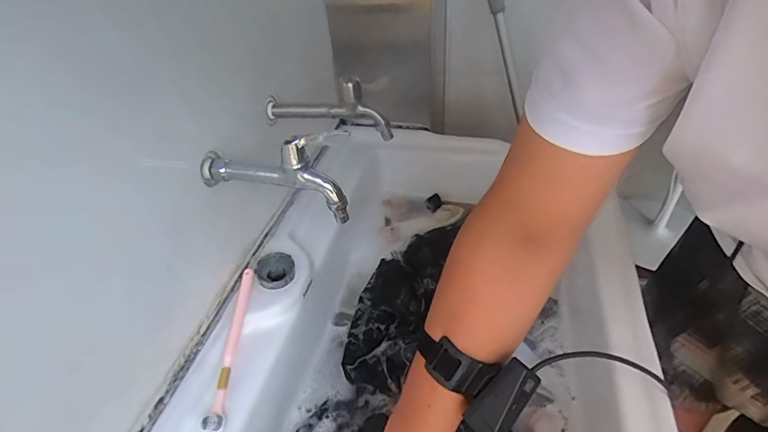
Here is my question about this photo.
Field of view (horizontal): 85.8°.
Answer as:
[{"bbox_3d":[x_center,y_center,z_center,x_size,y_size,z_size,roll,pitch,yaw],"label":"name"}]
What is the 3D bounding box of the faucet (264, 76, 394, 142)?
[{"bbox_3d":[-0.080,-0.144,0.552,0.171,0.081,0.030,8,42,18],"label":"faucet"}]

